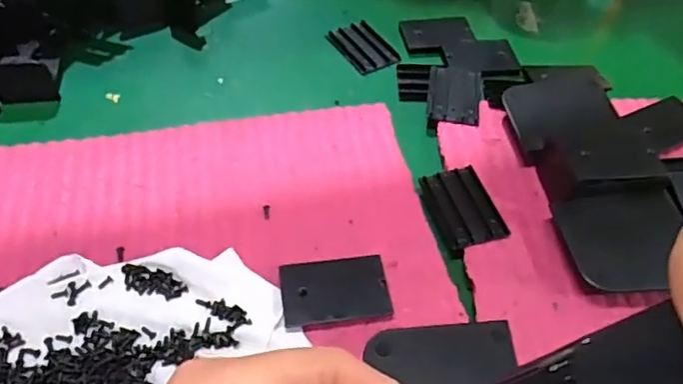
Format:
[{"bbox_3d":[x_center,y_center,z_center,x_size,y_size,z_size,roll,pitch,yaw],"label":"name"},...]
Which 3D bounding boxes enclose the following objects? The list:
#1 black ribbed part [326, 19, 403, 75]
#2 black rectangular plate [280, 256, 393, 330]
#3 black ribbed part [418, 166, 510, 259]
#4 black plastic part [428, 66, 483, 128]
[{"bbox_3d":[0.017,-0.113,0.462,0.037,0.004,0.057,-23,55,-21],"label":"black ribbed part"},{"bbox_3d":[-0.003,0.051,0.313,0.054,0.007,0.035,-4,50,-7],"label":"black rectangular plate"},{"bbox_3d":[0.071,0.009,0.353,0.035,0.008,0.056,-10,51,-12],"label":"black ribbed part"},{"bbox_3d":[0.080,-0.069,0.424,0.036,0.008,0.057,9,50,5],"label":"black plastic part"}]

